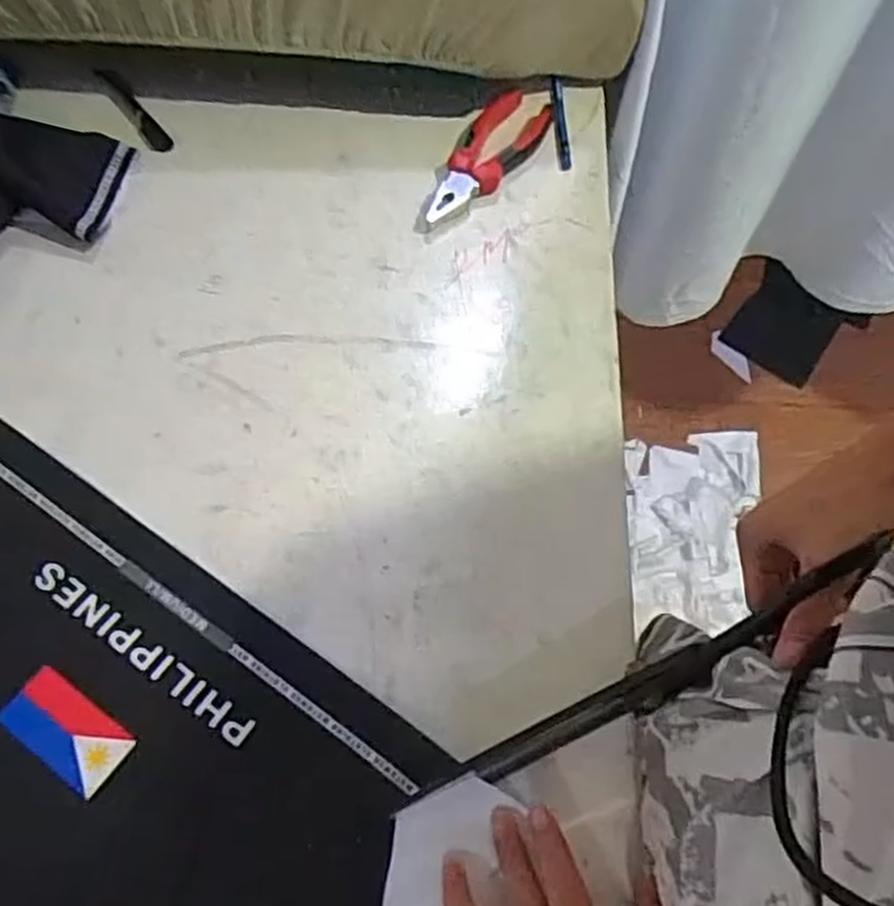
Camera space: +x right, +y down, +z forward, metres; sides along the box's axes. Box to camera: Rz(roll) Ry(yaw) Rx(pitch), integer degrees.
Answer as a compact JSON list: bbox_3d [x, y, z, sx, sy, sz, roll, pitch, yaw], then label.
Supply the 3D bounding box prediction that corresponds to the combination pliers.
[{"bbox_3d":[0.030,-0.243,0.637,0.058,0.013,0.150,30,64,10],"label":"combination pliers"}]

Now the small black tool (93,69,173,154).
[{"bbox_3d":[-0.273,-0.300,0.686,0.020,0.009,0.111,-31,69,-20],"label":"small black tool"}]

